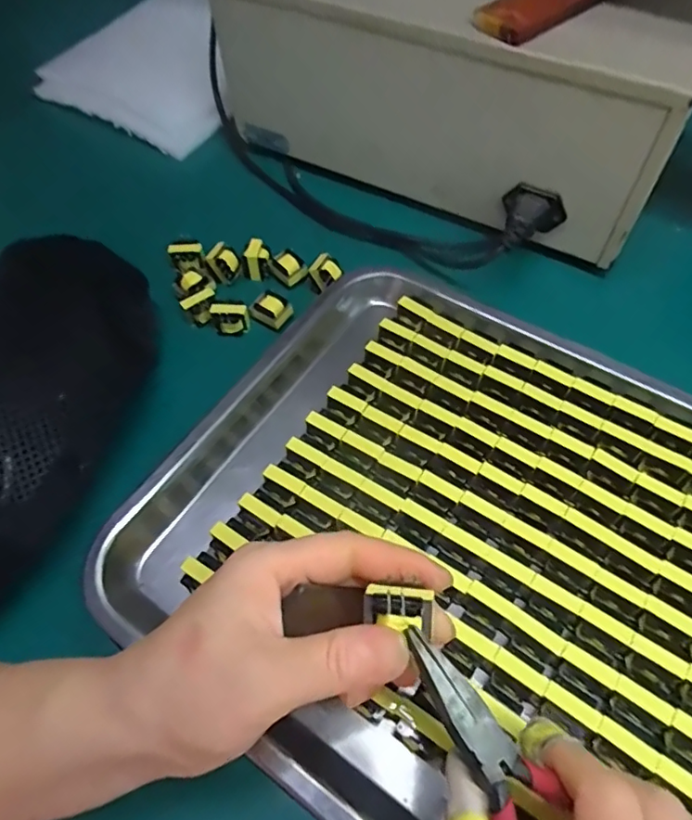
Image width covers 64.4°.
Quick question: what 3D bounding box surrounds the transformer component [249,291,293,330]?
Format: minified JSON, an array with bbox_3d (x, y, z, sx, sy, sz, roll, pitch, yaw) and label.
[{"bbox_3d":[-0.052,-0.071,0.387,0.025,0.015,0.019,23,63,16],"label":"transformer component"}]

